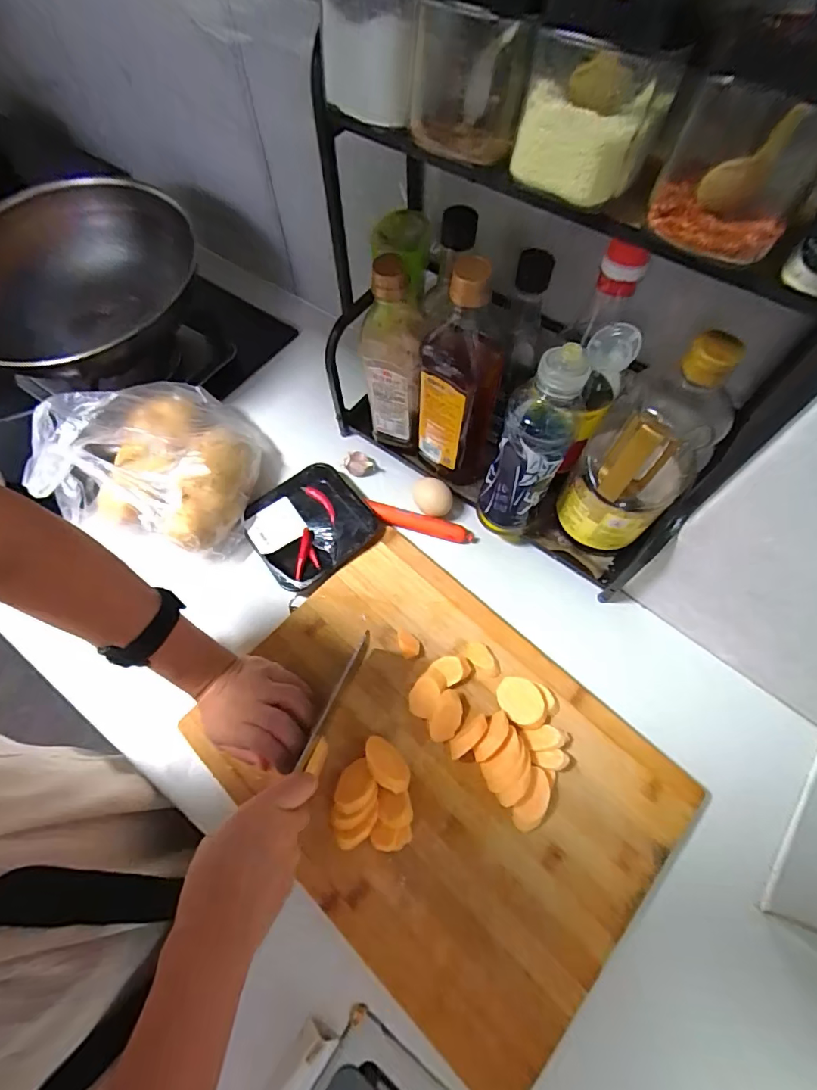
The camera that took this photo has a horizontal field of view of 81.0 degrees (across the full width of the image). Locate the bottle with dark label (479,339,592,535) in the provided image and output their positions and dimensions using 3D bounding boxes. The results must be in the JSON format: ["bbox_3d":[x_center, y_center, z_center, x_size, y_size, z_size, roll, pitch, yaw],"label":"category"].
[{"bbox_3d":[0.119,-0.090,0.476,0.063,0.235,0.077,25,67,12],"label":"bottle with dark label"}]

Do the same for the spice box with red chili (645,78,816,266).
[{"bbox_3d":[0.177,-0.203,0.255,0.070,0.058,0.064,24,67,11],"label":"spice box with red chili"}]

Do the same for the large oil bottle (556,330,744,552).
[{"bbox_3d":[0.223,-0.095,0.442,0.094,0.234,0.104,33,69,15],"label":"large oil bottle"}]

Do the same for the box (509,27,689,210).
[{"bbox_3d":[0.105,-0.244,0.272,0.079,0.065,0.050,12,65,6],"label":"box"}]

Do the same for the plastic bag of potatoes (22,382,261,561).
[{"bbox_3d":[-0.296,-0.104,0.552,0.221,0.106,0.190,11,65,5],"label":"plastic bag of potatoes"}]

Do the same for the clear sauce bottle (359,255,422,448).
[{"bbox_3d":[-0.019,-0.190,0.509,0.056,0.220,0.044,7,65,3],"label":"clear sauce bottle"}]

